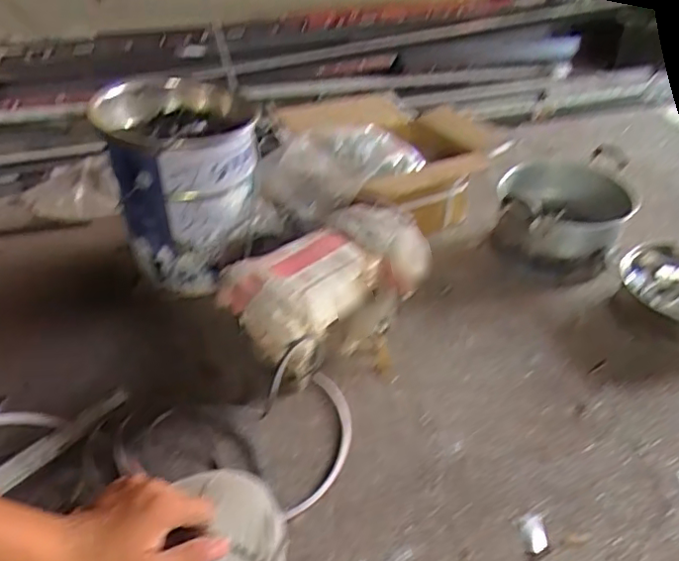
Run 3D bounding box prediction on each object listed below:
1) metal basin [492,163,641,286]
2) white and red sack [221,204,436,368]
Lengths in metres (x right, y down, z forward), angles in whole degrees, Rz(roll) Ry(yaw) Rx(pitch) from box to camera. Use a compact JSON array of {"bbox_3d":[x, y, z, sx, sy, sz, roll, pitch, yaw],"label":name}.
[{"bbox_3d":[0.520,-0.129,1.345,0.306,0.175,0.254,8,38,7],"label":"metal basin"},{"bbox_3d":[-0.021,0.018,1.049,0.218,0.163,0.366,29,45,30],"label":"white and red sack"}]

